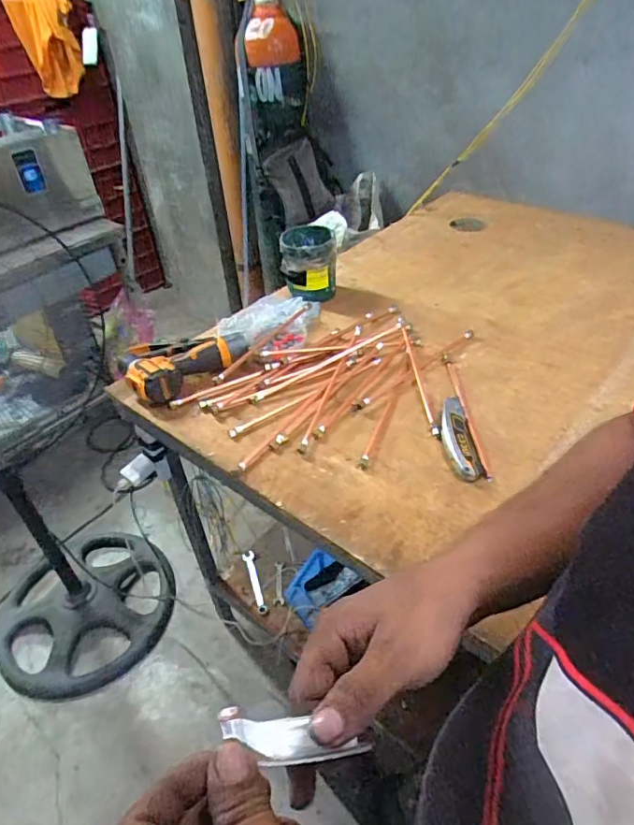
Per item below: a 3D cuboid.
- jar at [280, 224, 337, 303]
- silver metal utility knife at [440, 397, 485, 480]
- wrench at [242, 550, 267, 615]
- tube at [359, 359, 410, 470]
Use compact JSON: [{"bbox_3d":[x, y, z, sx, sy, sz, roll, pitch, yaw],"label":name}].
[{"bbox_3d":[-0.020,-0.319,1.120,0.120,0.119,0.148,-4,40,1],"label":"jar"},{"bbox_3d":[0.207,0.032,0.775,0.044,0.028,0.163,-4,40,1],"label":"silver metal utility knife"},{"bbox_3d":[-0.154,0.420,1.293,0.029,0.016,0.178,-13,41,-11],"label":"wrench"},{"bbox_3d":[0.116,-0.005,0.845,0.017,0.010,0.277,12,43,19],"label":"tube"}]

